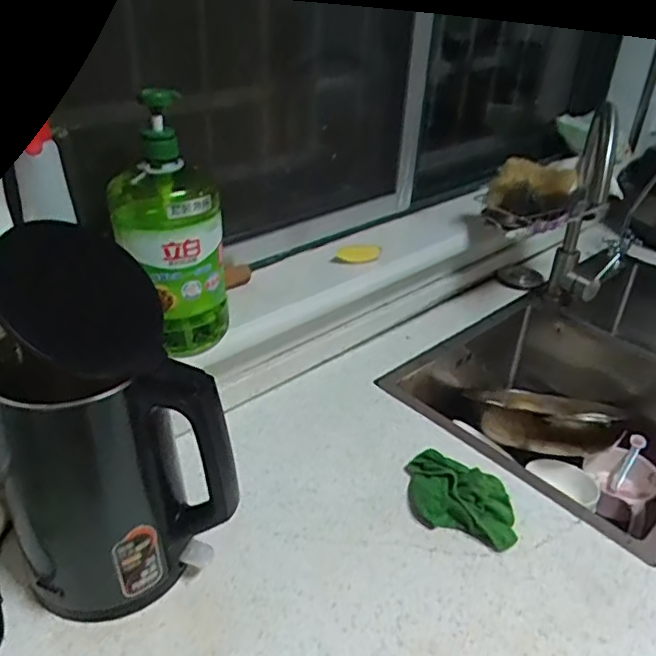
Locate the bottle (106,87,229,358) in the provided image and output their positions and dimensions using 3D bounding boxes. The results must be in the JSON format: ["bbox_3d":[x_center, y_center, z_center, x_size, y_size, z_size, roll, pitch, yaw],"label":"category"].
[{"bbox_3d":[-0.157,-0.103,0.631,0.076,0.264,0.115,22,38,26],"label":"bottle"}]

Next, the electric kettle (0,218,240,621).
[{"bbox_3d":[-0.181,0.092,0.518,0.178,0.326,0.128,-7,35,-15],"label":"electric kettle"}]

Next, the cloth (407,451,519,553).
[{"bbox_3d":[0.147,0.181,0.672,0.126,0.037,0.094,13,35,14],"label":"cloth"}]

